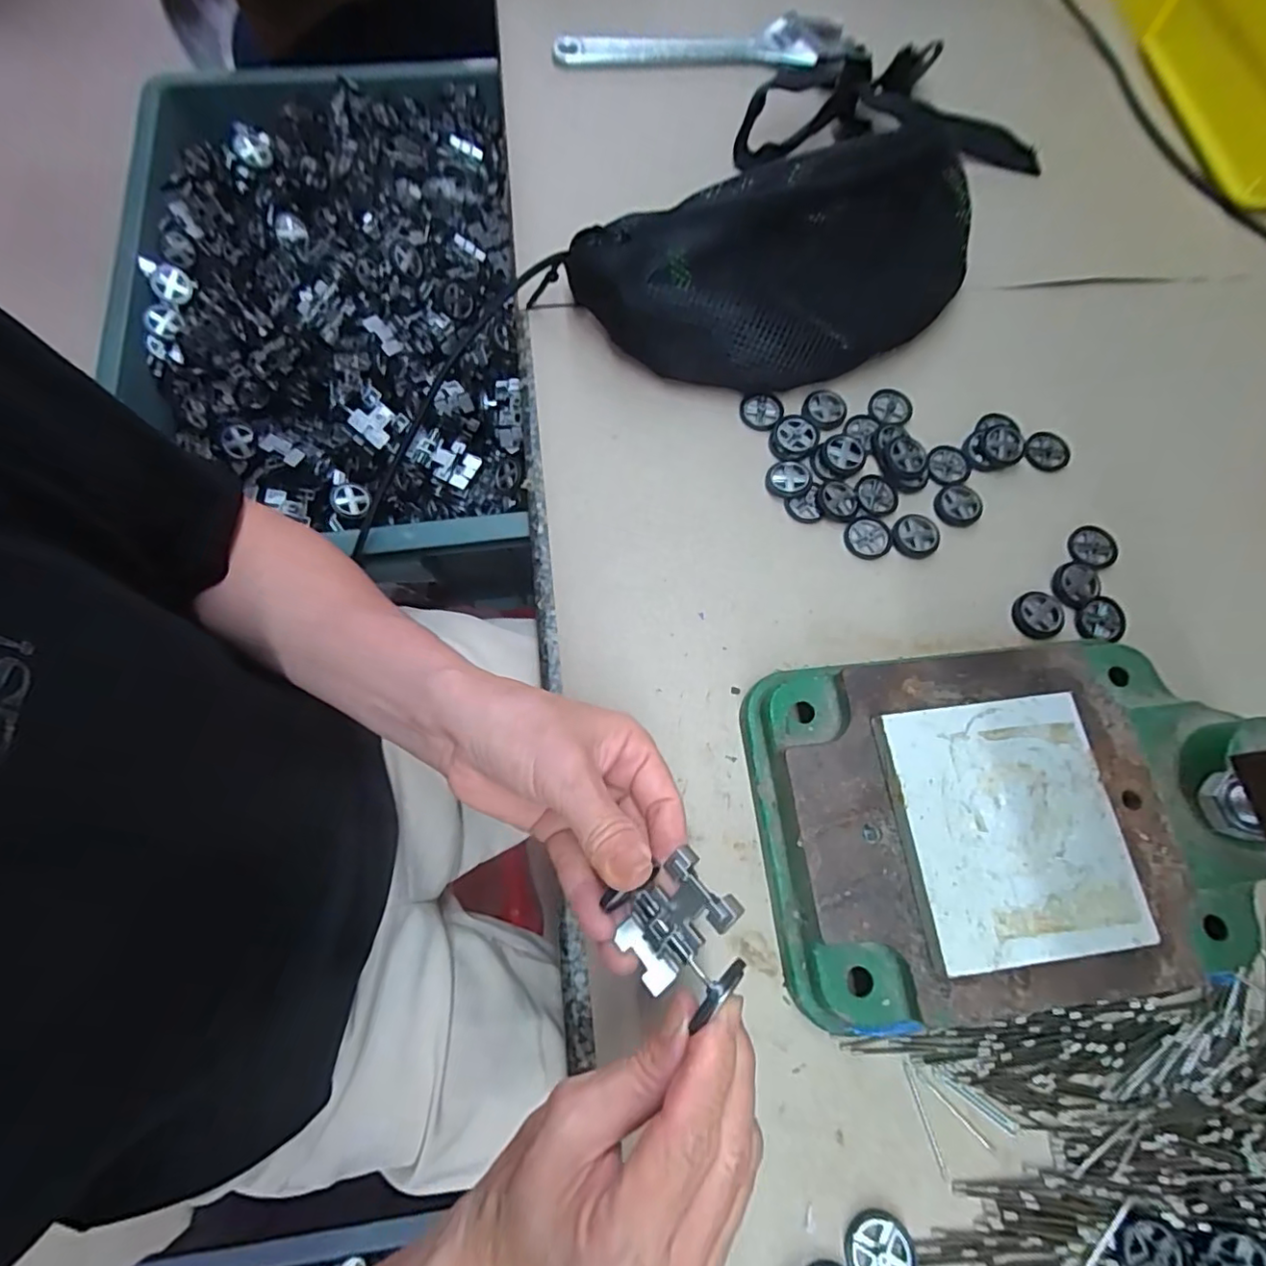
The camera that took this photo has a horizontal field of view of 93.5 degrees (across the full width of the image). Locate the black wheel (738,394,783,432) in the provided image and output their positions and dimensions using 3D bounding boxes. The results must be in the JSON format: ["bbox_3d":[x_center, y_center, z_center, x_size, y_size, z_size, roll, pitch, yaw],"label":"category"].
[{"bbox_3d":[0.082,-0.141,0.381,0.026,0.005,0.024,9,70,1],"label":"black wheel"}]

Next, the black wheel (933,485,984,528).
[{"bbox_3d":[0.200,-0.079,0.367,0.028,0.004,0.028,1,70,-2],"label":"black wheel"}]

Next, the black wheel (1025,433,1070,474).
[{"bbox_3d":[0.267,-0.117,0.383,0.028,0.008,0.028,1,70,-2],"label":"black wheel"}]

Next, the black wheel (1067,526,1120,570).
[{"bbox_3d":[0.282,-0.053,0.362,0.034,0.004,0.026,-5,71,-4],"label":"black wheel"}]

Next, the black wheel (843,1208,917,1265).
[{"bbox_3d":[0.103,0.258,0.247,0.028,0.005,0.027,1,70,-2],"label":"black wheel"}]

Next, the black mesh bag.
[{"bbox_3d":[0.128,-0.246,0.370,0.309,0.102,0.143,-25,73,-11],"label":"black mesh bag"}]

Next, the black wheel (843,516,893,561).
[{"bbox_3d":[0.141,-0.057,0.355,0.027,0.004,0.026,1,70,-2],"label":"black wheel"}]

